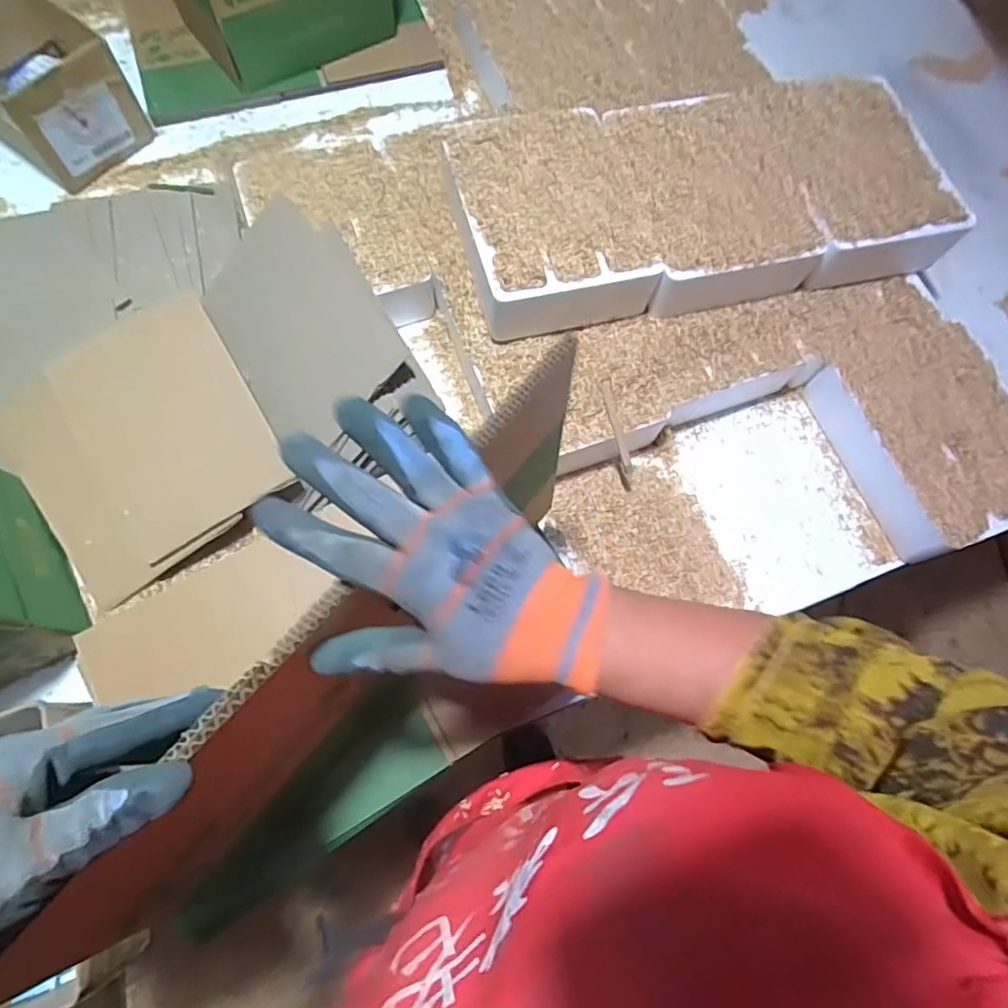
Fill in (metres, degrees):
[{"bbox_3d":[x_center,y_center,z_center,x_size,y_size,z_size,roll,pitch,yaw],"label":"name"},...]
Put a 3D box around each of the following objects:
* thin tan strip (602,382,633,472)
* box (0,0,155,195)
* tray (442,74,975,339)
[{"bbox_3d":[0.121,-0.083,0.613,0.011,0.006,0.101,-14,86,-7],"label":"thin tan strip"},{"bbox_3d":[-0.570,-0.515,0.712,0.160,0.128,0.151,39,73,11],"label":"box"},{"bbox_3d":[0.230,-0.341,0.654,0.555,0.079,0.255,-15,71,-8],"label":"tray"}]

